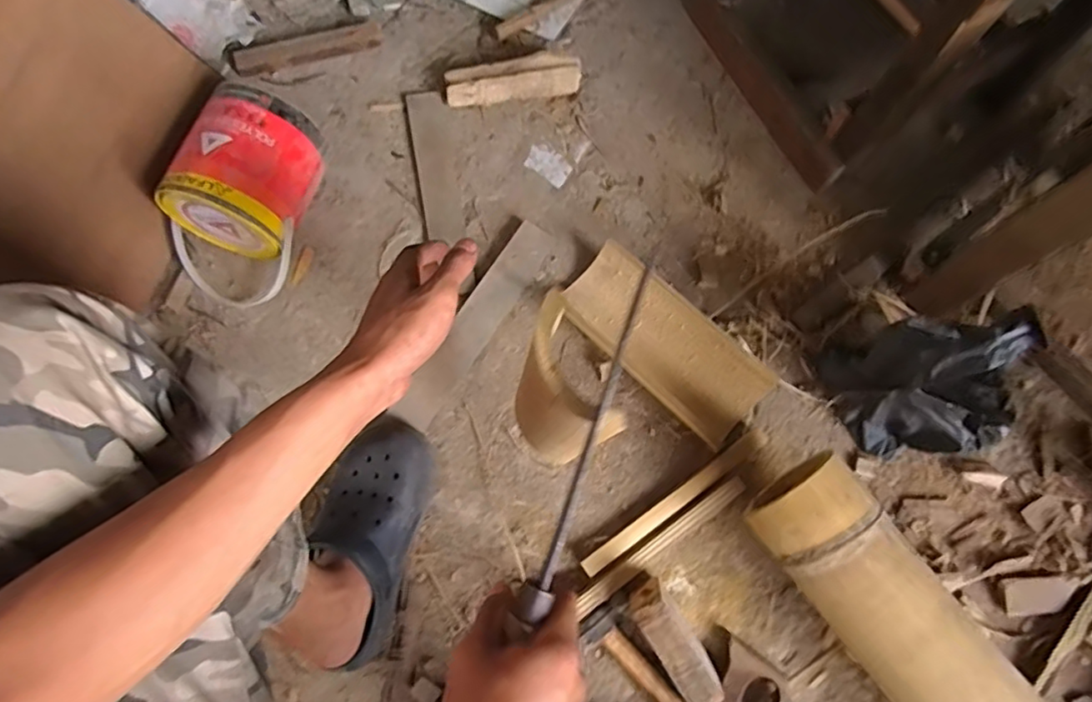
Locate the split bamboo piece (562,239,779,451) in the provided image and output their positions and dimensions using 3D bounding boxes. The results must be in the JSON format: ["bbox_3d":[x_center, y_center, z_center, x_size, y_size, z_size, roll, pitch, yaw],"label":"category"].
[{"bbox_3d":[0.150,-0.015,0.783,0.274,0.039,0.111,42,75,11],"label":"split bamboo piece"}]

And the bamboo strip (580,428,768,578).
[{"bbox_3d":[0.158,0.177,0.732,0.274,0.012,0.023,-33,75,-12],"label":"bamboo strip"}]

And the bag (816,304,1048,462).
[{"bbox_3d":[0.428,0.038,0.660,0.180,0.252,0.107,23,72,6],"label":"bag"}]

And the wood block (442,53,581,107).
[{"bbox_3d":[-0.046,-0.399,0.898,0.198,0.053,0.041,-9,72,-5],"label":"wood block"}]

